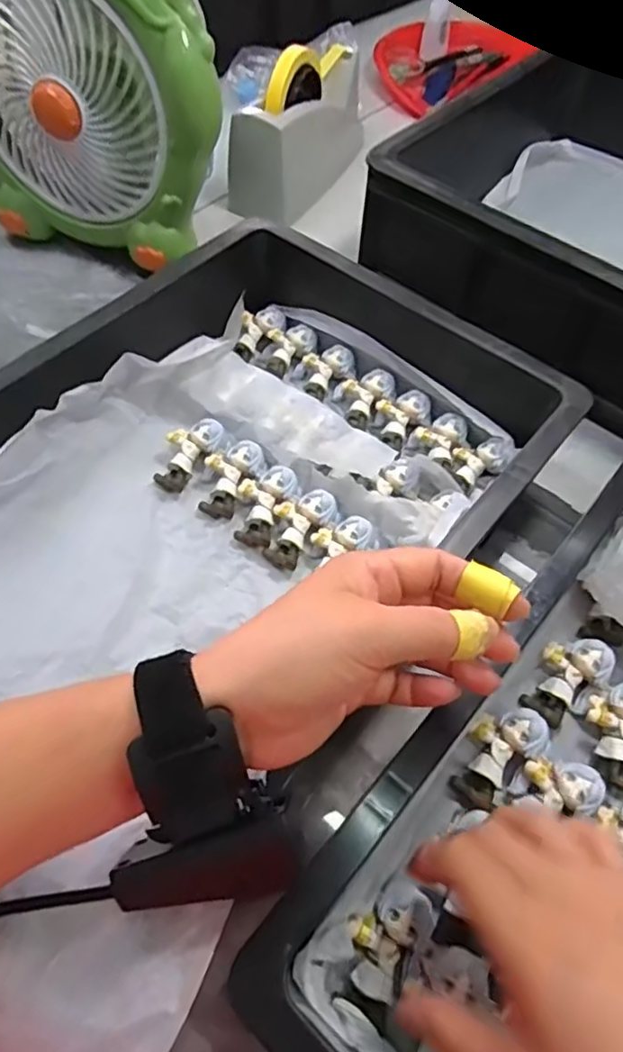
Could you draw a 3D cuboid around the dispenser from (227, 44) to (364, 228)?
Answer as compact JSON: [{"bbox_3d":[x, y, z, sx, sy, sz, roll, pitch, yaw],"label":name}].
[{"bbox_3d":[-0.007,-0.435,0.664,0.080,0.117,0.201,25,60,12],"label":"dispenser"}]

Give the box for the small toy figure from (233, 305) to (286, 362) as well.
[{"bbox_3d":[-0.047,-0.167,0.531,0.031,0.016,0.052,35,81,20],"label":"small toy figure"}]

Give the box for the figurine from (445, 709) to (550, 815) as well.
[{"bbox_3d":[0.107,0.132,0.352,0.038,0.020,0.061,31,61,16],"label":"figurine"}]

